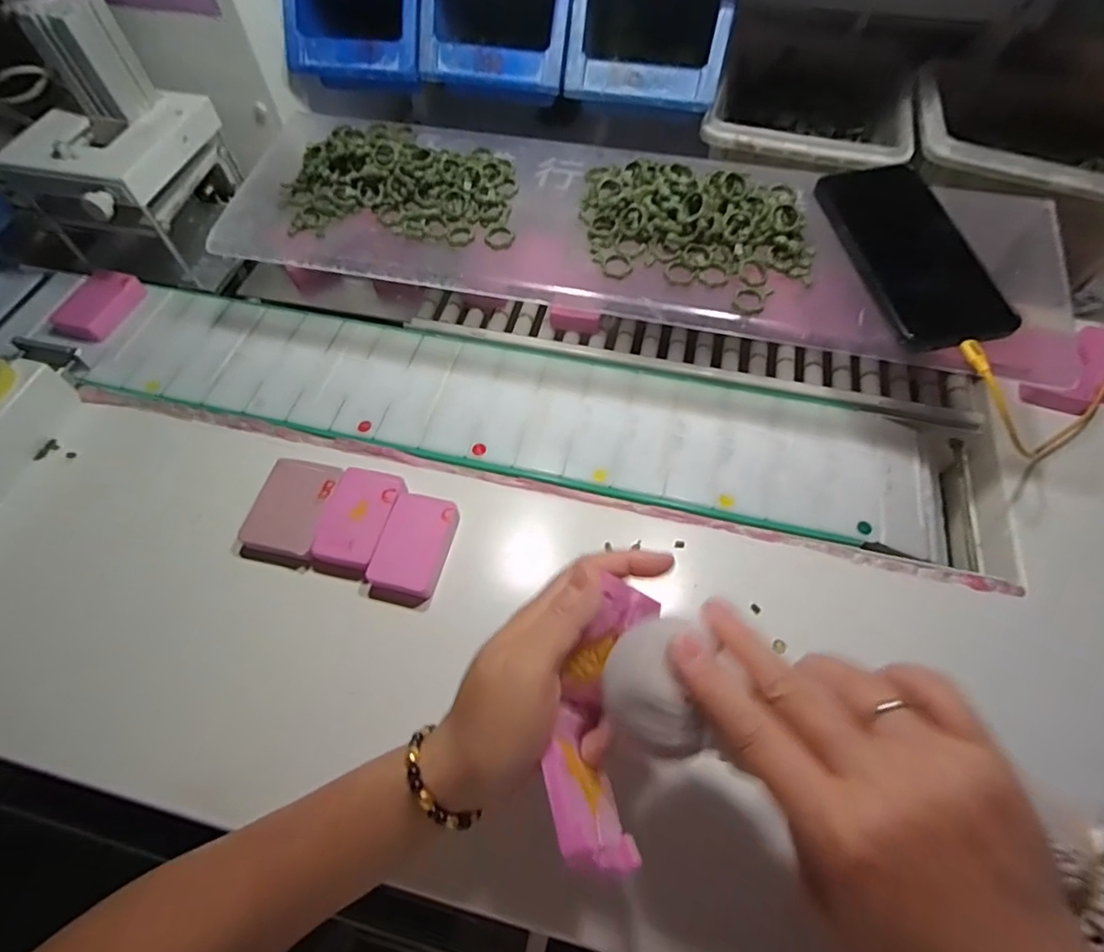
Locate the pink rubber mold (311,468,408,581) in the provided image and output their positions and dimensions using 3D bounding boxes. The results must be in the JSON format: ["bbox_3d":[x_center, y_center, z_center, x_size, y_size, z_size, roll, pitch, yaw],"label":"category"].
[{"bbox_3d":[-0.139,0.033,0.410,0.046,0.015,0.077,10,62,8],"label":"pink rubber mold"}]

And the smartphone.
[{"bbox_3d":[0.252,-0.159,0.400,0.079,0.016,0.163,-11,60,-6],"label":"smartphone"}]

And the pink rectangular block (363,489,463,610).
[{"bbox_3d":[-0.097,0.051,0.399,0.046,0.016,0.075,12,62,9],"label":"pink rectangular block"}]

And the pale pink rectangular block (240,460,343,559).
[{"bbox_3d":[-0.189,0.023,0.416,0.052,0.018,0.071,7,62,6],"label":"pale pink rectangular block"}]

